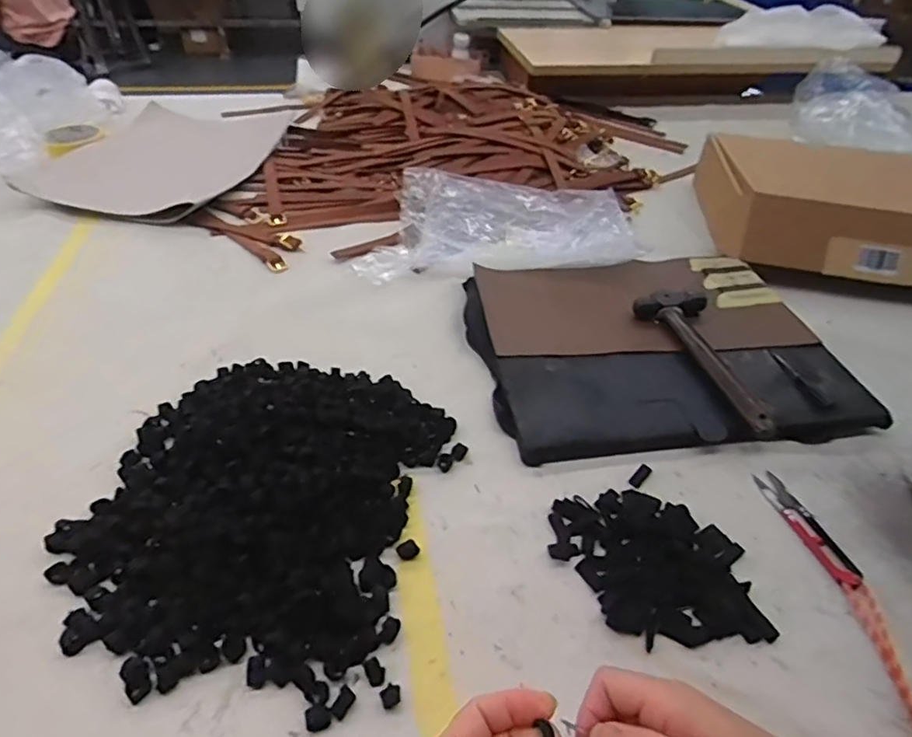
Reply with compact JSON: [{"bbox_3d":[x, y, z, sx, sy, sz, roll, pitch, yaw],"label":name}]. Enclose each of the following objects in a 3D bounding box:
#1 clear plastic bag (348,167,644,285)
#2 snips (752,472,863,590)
[{"bbox_3d":[0.049,-0.185,0.741,0.347,0.040,0.205,1,43,-2],"label":"clear plastic bag"},{"bbox_3d":[0.276,0.123,0.455,0.024,0.008,0.104,-9,44,-13],"label":"snips"}]

